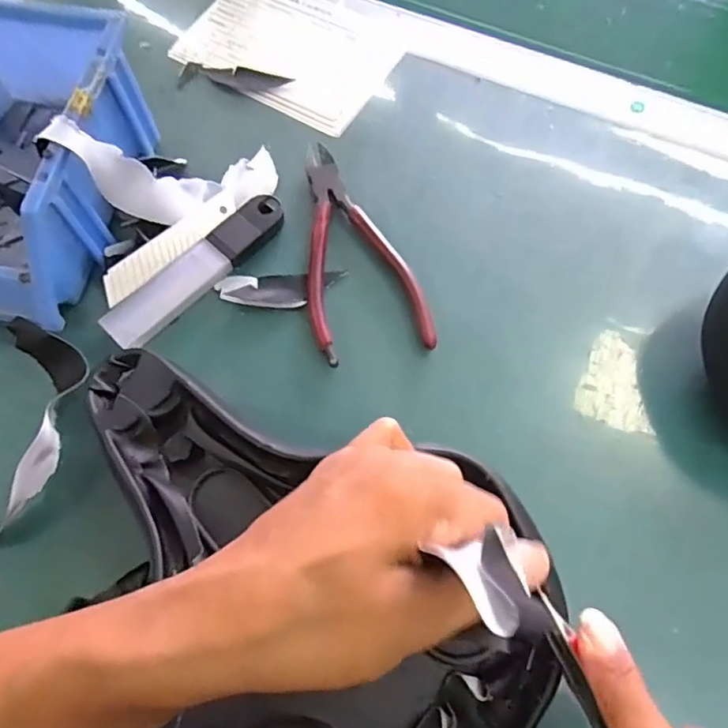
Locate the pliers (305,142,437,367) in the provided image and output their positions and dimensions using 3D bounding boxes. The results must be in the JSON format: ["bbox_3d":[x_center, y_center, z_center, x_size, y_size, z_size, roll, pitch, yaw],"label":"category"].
[{"bbox_3d":[-0.010,-0.074,0.355,0.065,0.011,0.155,-13,69,-6],"label":"pliers"}]

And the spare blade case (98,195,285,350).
[{"bbox_3d":[-0.098,-0.057,0.346,0.028,0.013,0.126,40,73,14],"label":"spare blade case"}]

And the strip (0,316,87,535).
[{"bbox_3d":[-0.198,0.071,0.284,0.046,0.033,0.189,19,69,7],"label":"strip"}]

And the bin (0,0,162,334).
[{"bbox_3d":[-0.204,-0.128,0.339,0.122,0.074,0.205,11,68,4],"label":"bin"}]

